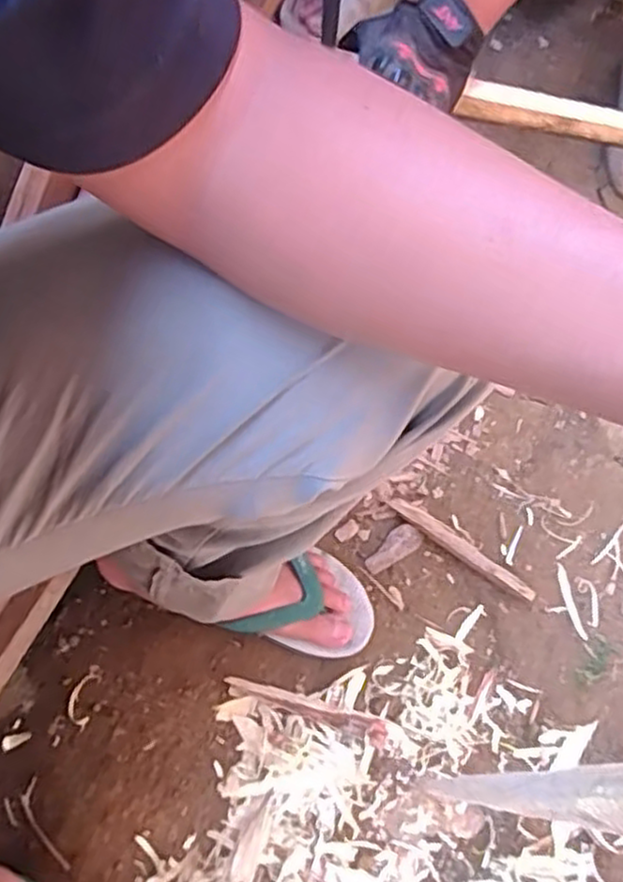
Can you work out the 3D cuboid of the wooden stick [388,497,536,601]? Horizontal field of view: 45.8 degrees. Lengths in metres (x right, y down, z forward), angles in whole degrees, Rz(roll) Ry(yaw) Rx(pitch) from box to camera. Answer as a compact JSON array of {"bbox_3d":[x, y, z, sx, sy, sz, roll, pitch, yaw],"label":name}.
[{"bbox_3d":[0.155,0.110,0.764,0.168,0.017,0.020,34,70,12],"label":"wooden stick"}]

